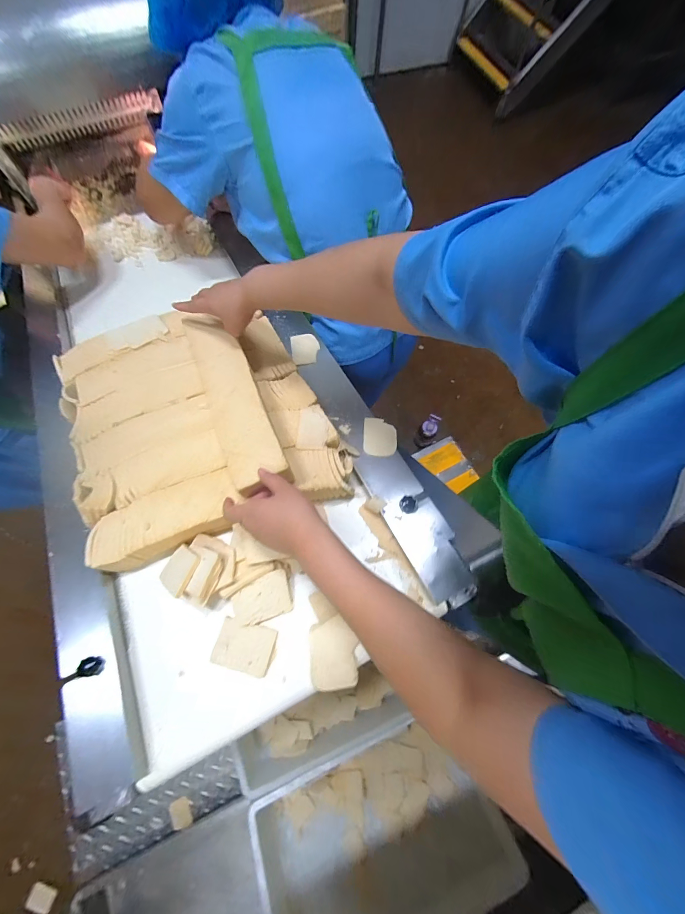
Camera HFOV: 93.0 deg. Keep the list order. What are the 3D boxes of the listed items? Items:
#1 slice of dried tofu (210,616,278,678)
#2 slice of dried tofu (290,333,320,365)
[{"bbox_3d":[-0.130,0.253,0.434,0.077,0.012,0.053,15,71,3],"label":"slice of dried tofu"},{"bbox_3d":[-0.075,-0.220,0.666,0.057,0.010,0.073,-8,72,-5],"label":"slice of dried tofu"}]

